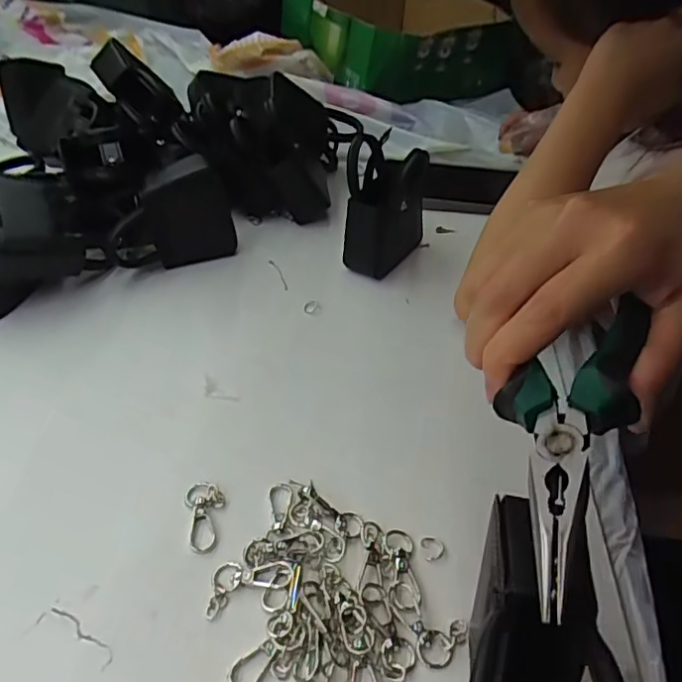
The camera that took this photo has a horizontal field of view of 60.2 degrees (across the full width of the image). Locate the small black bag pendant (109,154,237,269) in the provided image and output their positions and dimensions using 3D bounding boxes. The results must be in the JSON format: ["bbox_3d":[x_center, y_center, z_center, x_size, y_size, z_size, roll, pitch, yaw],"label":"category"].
[{"bbox_3d":[-0.133,-0.094,0.461,0.094,0.085,0.031,-15,44,-21],"label":"small black bag pendant"}]

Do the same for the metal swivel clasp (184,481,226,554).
[{"bbox_3d":[-0.070,0.091,0.308,0.021,0.007,0.040,-8,42,-14],"label":"metal swivel clasp"}]

